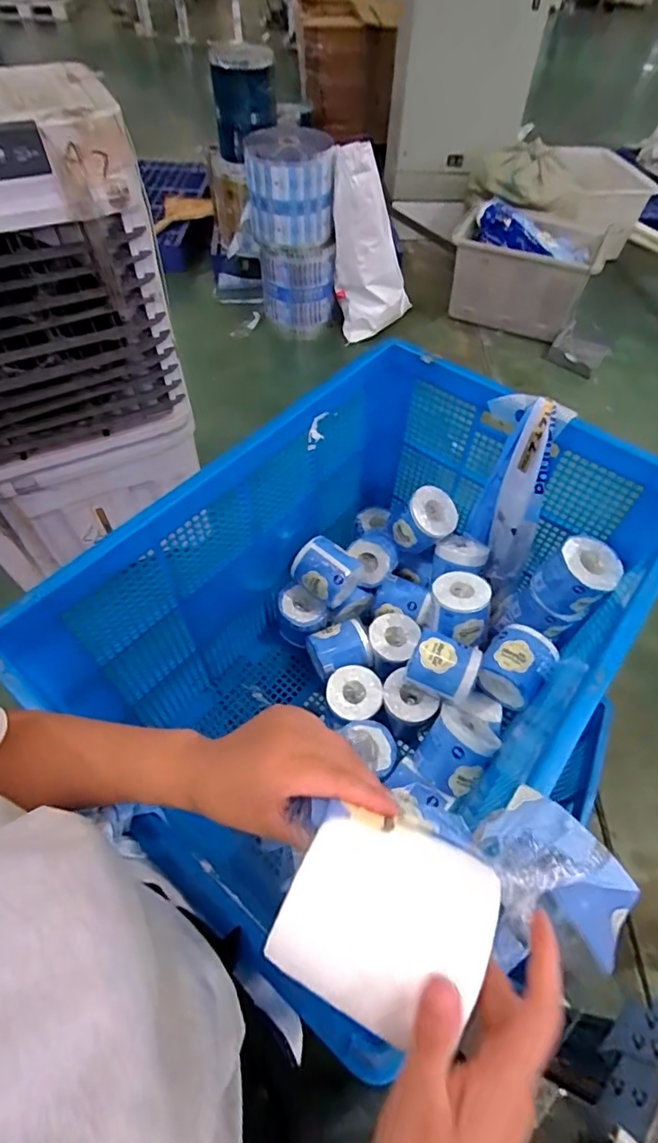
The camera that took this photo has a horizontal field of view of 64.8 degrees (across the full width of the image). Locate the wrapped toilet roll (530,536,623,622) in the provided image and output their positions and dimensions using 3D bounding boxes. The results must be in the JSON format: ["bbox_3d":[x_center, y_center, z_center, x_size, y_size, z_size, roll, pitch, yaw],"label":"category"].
[{"bbox_3d":[0.425,0.013,0.887,0.106,0.123,0.102,1,55,-1],"label":"wrapped toilet roll"}]

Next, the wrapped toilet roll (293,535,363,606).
[{"bbox_3d":[-0.002,0.000,1.020,0.112,0.090,0.102,36,61,21],"label":"wrapped toilet roll"}]

